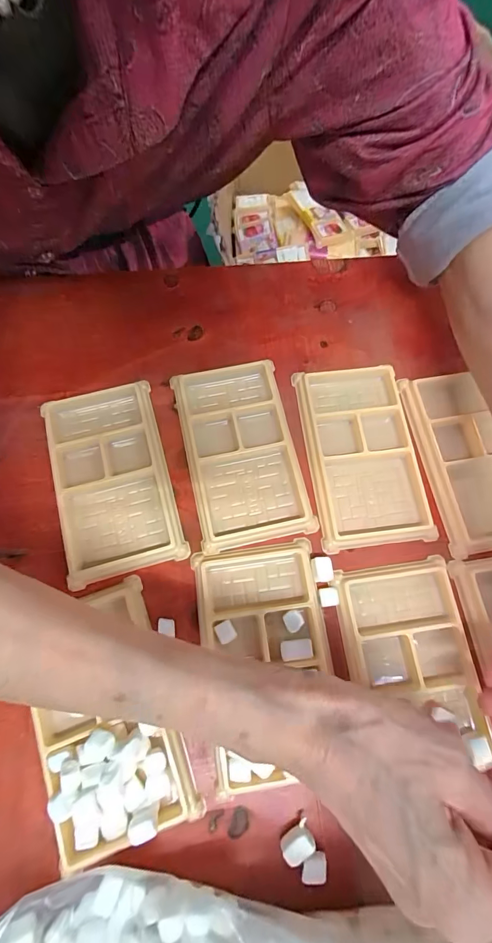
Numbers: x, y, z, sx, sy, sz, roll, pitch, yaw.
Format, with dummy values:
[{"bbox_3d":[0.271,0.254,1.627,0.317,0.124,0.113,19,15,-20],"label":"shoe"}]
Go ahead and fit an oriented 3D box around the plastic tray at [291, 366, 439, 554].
[{"bbox_3d":[0.082,-0.015,0.286,0.073,0.013,0.135,-6,72,-4],"label":"plastic tray"}]

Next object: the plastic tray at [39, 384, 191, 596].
[{"bbox_3d":[-0.095,0.002,0.277,0.078,0.012,0.137,-15,73,-6],"label":"plastic tray"}]

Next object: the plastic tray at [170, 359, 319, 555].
[{"bbox_3d":[-0.005,-0.017,0.285,0.076,0.012,0.135,-11,72,-5],"label":"plastic tray"}]

